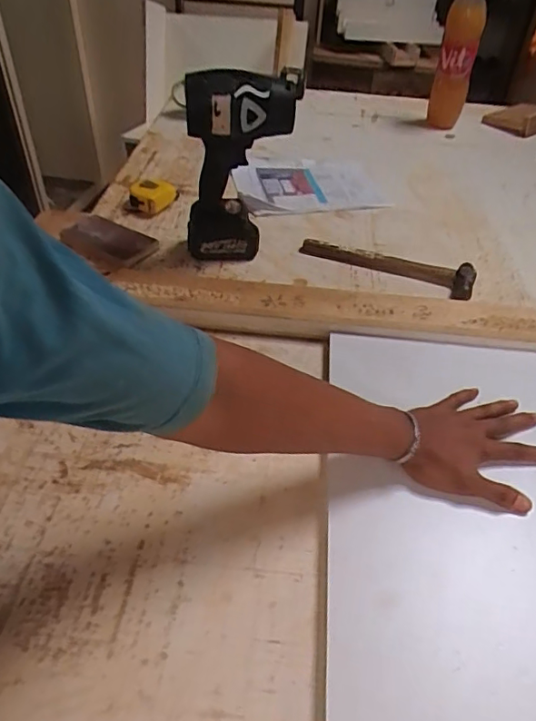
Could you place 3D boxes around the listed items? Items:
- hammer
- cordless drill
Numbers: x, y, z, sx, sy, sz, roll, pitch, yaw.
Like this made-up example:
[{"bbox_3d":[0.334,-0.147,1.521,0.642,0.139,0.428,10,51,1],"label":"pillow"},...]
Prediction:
[{"bbox_3d":[0.191,-0.161,0.865,0.282,0.028,0.075,19,44,15],"label":"hammer"},{"bbox_3d":[-0.046,-0.285,0.805,0.162,0.266,0.072,2,42,-3],"label":"cordless drill"}]

